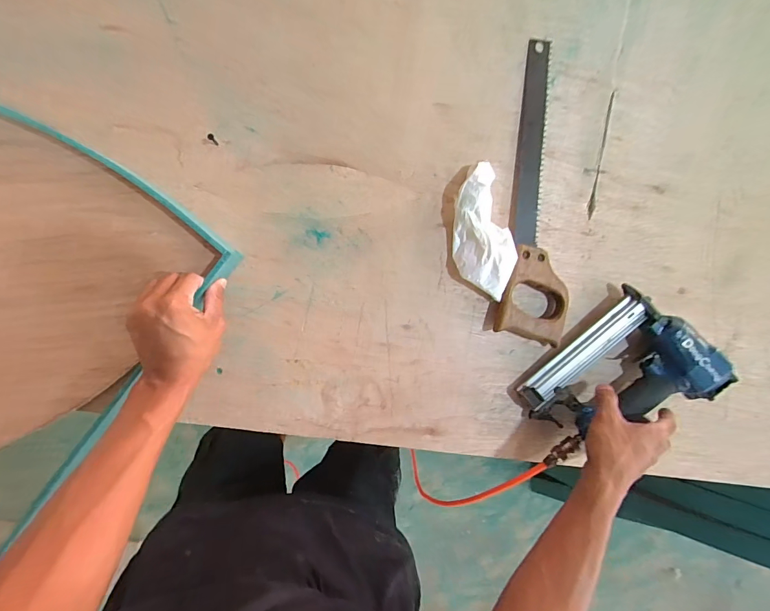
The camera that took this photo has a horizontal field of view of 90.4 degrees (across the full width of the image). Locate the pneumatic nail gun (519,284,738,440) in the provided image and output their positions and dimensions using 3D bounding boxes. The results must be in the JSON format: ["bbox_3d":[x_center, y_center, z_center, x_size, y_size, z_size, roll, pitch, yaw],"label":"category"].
[{"bbox_3d":[0.303,0.100,0.487,0.160,0.060,0.204,44,90,-7],"label":"pneumatic nail gun"}]

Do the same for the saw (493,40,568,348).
[{"bbox_3d":[0.203,-0.143,0.494,0.085,0.030,0.377,4,95,-5],"label":"saw"}]

